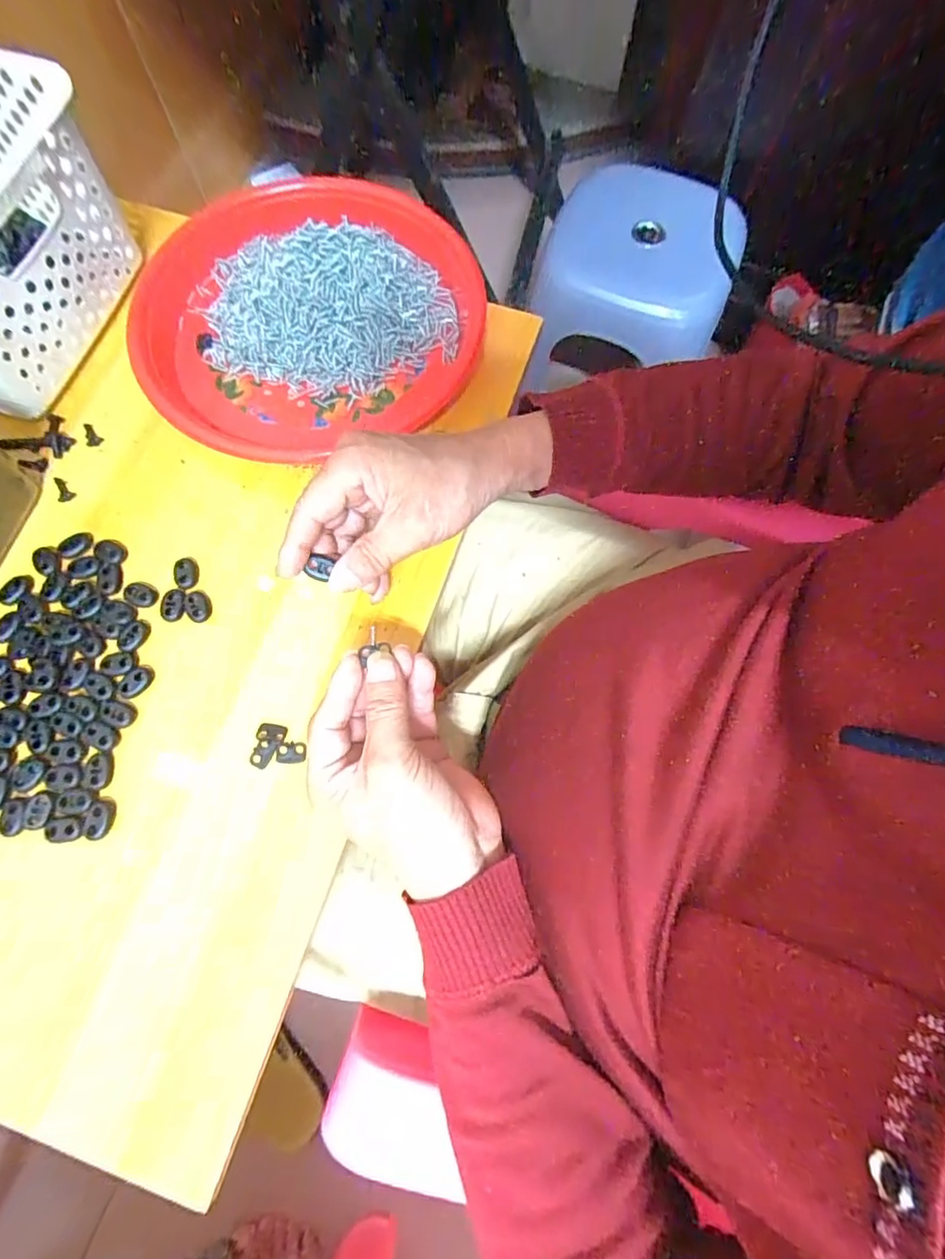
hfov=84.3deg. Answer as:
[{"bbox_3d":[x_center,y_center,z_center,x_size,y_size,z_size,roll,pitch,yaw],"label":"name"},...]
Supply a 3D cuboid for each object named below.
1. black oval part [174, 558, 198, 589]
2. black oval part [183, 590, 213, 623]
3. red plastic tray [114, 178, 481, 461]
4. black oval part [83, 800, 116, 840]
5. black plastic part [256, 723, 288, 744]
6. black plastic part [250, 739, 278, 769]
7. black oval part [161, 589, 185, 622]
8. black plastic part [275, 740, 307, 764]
[{"bbox_3d":[-0.193,-0.038,0.351,0.015,0.004,0.023,-12,74,-5],"label":"black oval part"},{"bbox_3d":[-0.182,-0.016,0.348,0.016,0.004,0.022,-17,75,-6],"label":"black oval part"},{"bbox_3d":[-0.125,-0.244,0.392,0.249,0.047,0.237,-30,77,-9],"label":"red plastic tray"},{"bbox_3d":[-0.221,0.113,0.309,0.015,0.004,0.022,8,74,1],"label":"black oval part"},{"bbox_3d":[-0.126,0.065,0.327,0.017,0.004,0.011,13,69,-10],"label":"black plastic part"},{"bbox_3d":[-0.129,0.077,0.324,0.012,0.004,0.019,29,80,7],"label":"black plastic part"},{"bbox_3d":[-0.198,-0.016,0.345,0.015,0.004,0.021,2,74,-1],"label":"black oval part"},{"bbox_3d":[-0.113,0.076,0.324,0.017,0.004,0.013,0,69,-3],"label":"black plastic part"}]

